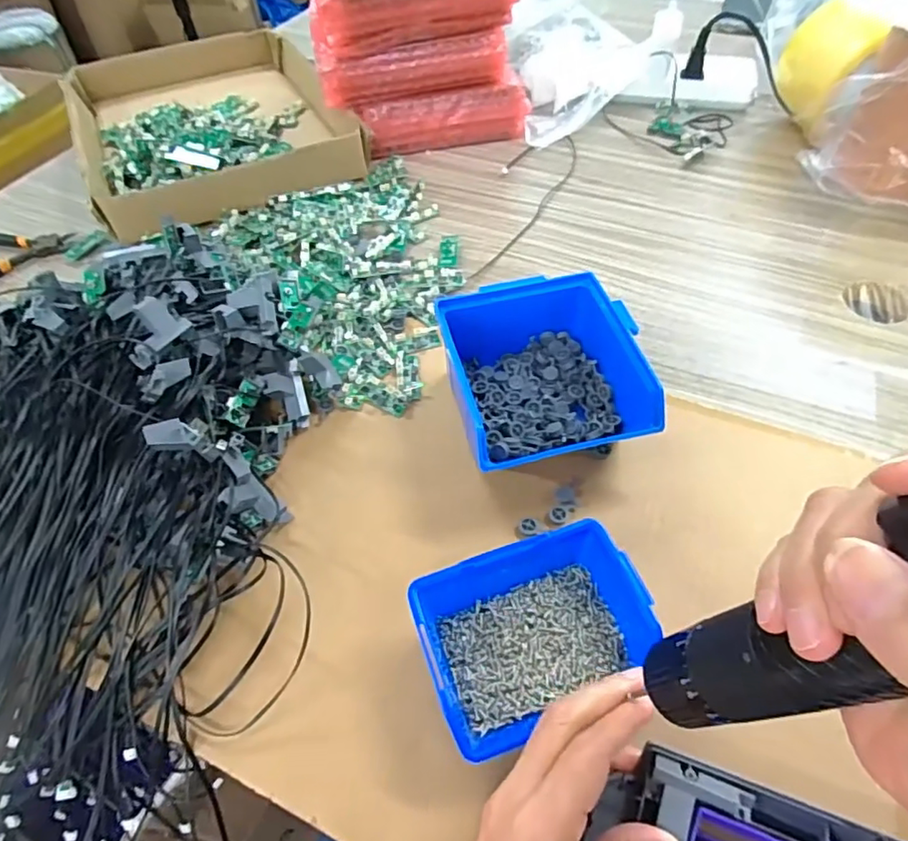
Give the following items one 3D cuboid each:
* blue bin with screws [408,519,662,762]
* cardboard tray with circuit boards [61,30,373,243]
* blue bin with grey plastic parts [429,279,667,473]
[{"bbox_3d":[0.043,0.108,0.294,0.112,0.045,0.079,-19,51,-12],"label":"blue bin with screws"},{"bbox_3d":[-0.294,-0.360,0.683,0.285,0.057,0.387,-22,54,-14],"label":"cardboard tray with circuit boards"},{"bbox_3d":[0.058,-0.028,0.390,0.124,0.067,0.137,-9,50,-4],"label":"blue bin with grey plastic parts"}]

